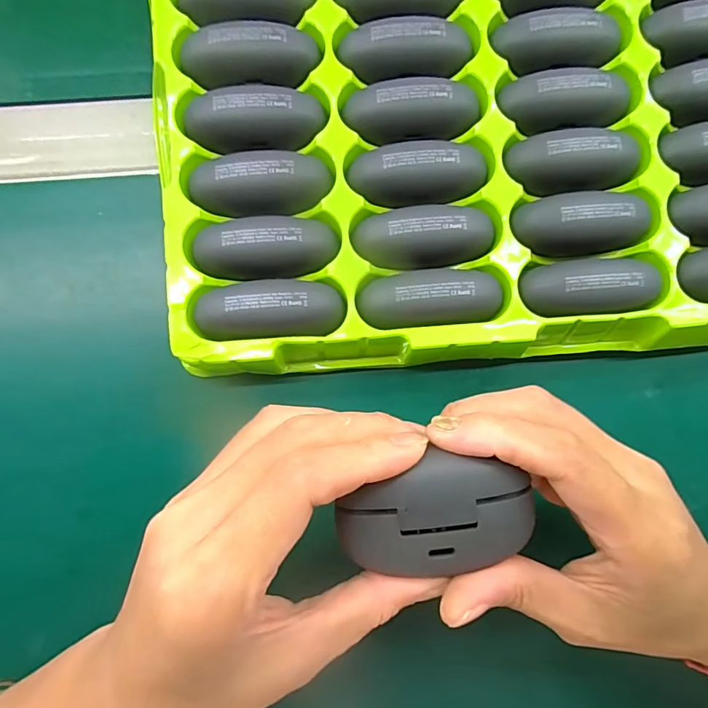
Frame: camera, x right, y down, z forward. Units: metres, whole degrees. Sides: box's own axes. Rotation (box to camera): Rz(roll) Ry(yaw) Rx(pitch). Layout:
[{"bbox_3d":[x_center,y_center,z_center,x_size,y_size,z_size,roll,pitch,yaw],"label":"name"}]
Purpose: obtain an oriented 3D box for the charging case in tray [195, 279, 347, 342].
[{"bbox_3d":[-0.037,-0.020,0.209,0.064,0.030,0.025,-2,87,-1],"label":"charging case in tray"}]

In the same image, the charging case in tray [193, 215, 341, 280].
[{"bbox_3d":[-0.040,-0.050,0.208,0.064,0.020,0.028,-2,87,-1],"label":"charging case in tray"}]

